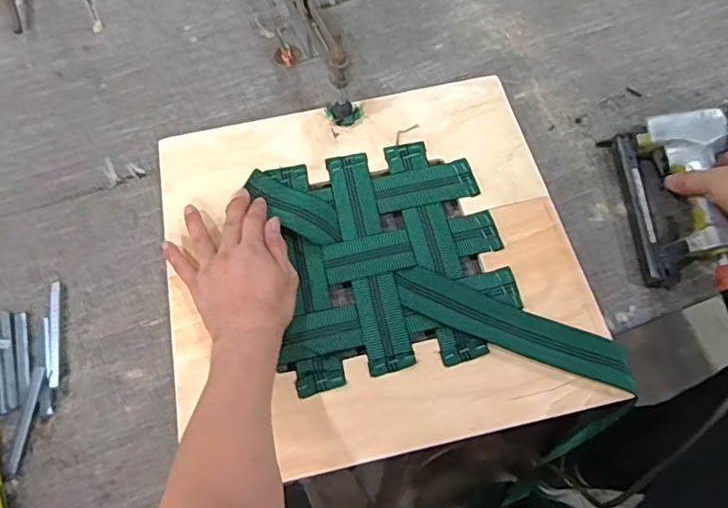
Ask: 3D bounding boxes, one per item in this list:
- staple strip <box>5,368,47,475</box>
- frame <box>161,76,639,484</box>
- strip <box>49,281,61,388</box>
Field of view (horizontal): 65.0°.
[{"bbox_3d":[-0.332,0.162,0.559,0.012,0.004,0.102,6,68,3],"label":"staple strip"},{"bbox_3d":[0.010,0.006,0.614,0.426,0.012,0.398,-11,68,-4],"label":"frame"},{"bbox_3d":[-0.324,0.083,0.600,0.010,0.004,0.114,-10,68,-3],"label":"strip"}]

